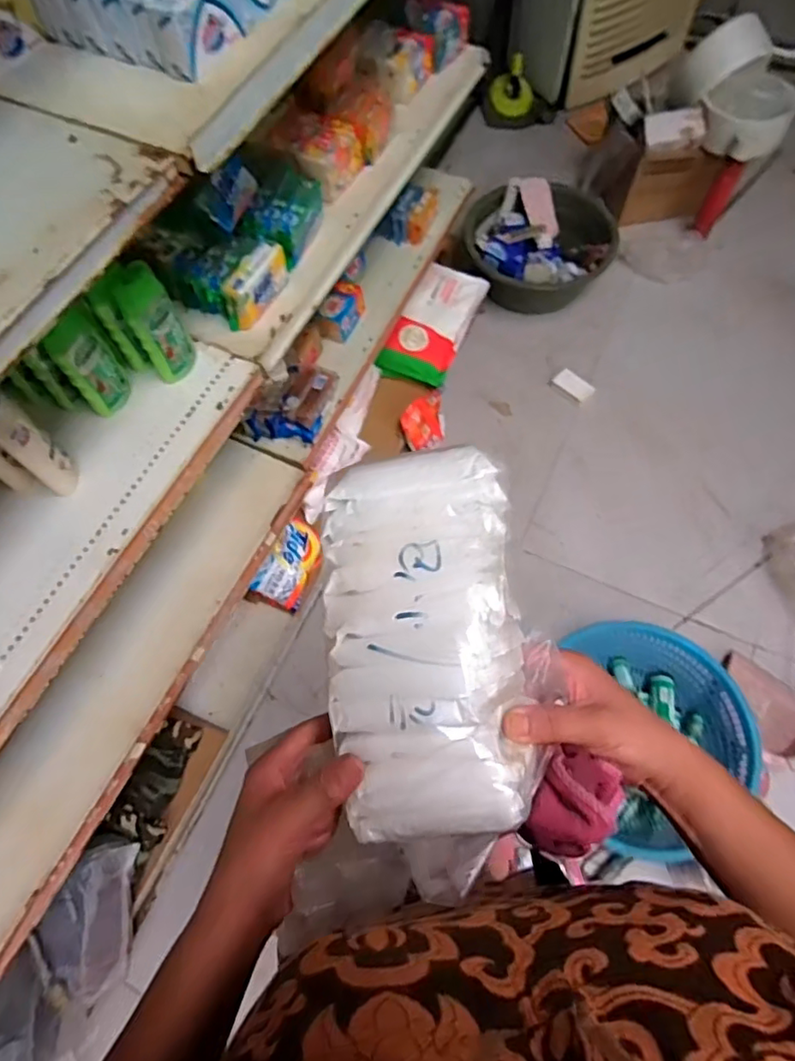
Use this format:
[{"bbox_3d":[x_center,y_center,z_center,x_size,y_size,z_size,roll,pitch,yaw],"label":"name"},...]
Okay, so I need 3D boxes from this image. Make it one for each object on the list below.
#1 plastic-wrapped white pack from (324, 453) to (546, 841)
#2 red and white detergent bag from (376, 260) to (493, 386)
[{"bbox_3d":[0.016,0.063,0.364,0.119,0.059,0.226,-5,66,-1],"label":"plastic-wrapped white pack"},{"bbox_3d":[0.107,-0.577,1.613,0.169,0.077,0.398,21,68,11],"label":"red and white detergent bag"}]

